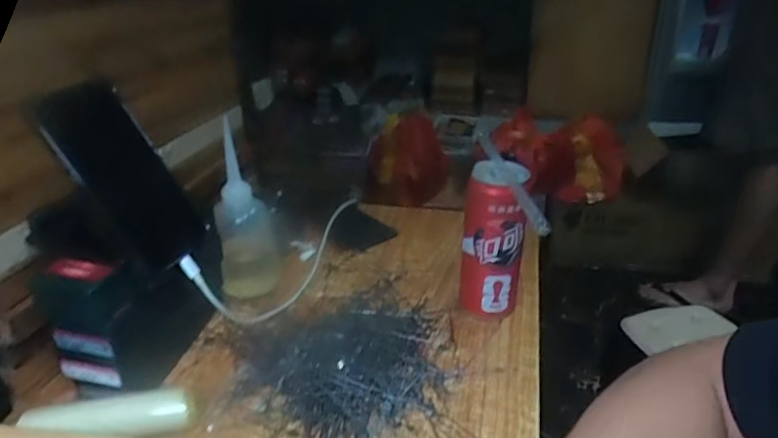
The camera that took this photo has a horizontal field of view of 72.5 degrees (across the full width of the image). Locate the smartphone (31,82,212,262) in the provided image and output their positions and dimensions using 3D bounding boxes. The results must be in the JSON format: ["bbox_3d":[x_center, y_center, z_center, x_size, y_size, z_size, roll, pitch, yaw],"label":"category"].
[{"bbox_3d":[-0.196,-0.033,0.405,0.009,0.144,0.073,-10,27,30],"label":"smartphone"}]

